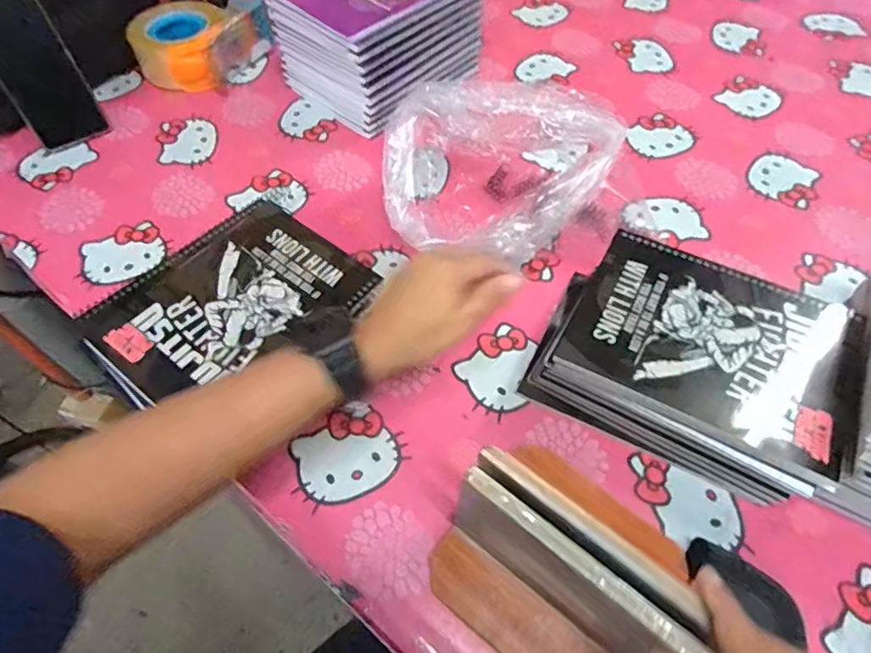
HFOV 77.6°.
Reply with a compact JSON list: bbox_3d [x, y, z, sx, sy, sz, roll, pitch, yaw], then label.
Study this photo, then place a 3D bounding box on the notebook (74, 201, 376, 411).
[{"bbox_3d":[-0.174,-0.021,0.457,0.151,0.009,0.205,40,65,22],"label":"notebook"}]

